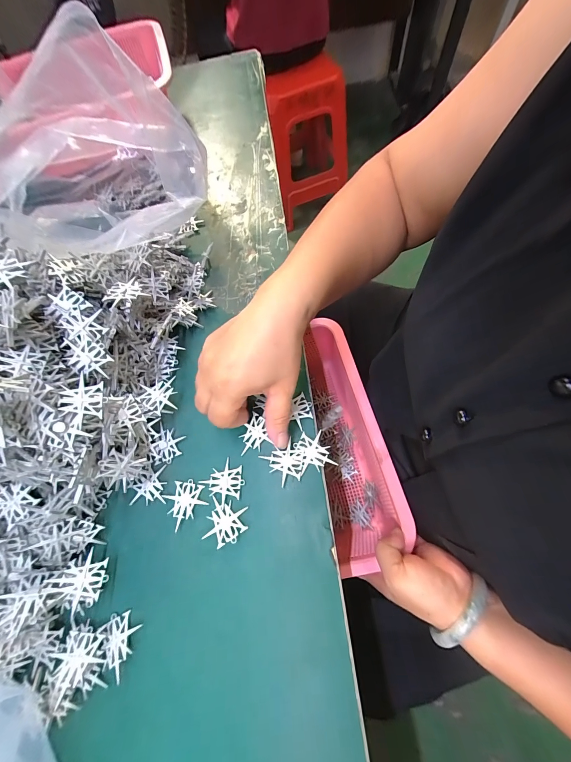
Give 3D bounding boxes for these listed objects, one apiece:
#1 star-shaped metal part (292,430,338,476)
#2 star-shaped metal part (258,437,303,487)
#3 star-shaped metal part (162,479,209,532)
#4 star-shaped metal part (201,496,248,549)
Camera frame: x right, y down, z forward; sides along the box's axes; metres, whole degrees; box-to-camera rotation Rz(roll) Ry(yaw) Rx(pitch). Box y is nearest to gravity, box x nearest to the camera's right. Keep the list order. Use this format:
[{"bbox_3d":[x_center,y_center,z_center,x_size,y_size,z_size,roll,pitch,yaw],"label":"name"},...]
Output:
[{"bbox_3d":[0.025,0.062,0.255,0.031,0.004,0.033,-16,70,-1],"label":"star-shaped metal part"},{"bbox_3d":[0.001,0.071,0.253,0.031,0.004,0.033,-35,71,-8],"label":"star-shaped metal part"},{"bbox_3d":[-0.087,0.105,0.252,0.033,0.004,0.034,-23,70,-4],"label":"star-shaped metal part"},{"bbox_3d":[-0.050,0.119,0.240,0.033,0.004,0.033,7,71,7],"label":"star-shaped metal part"}]

